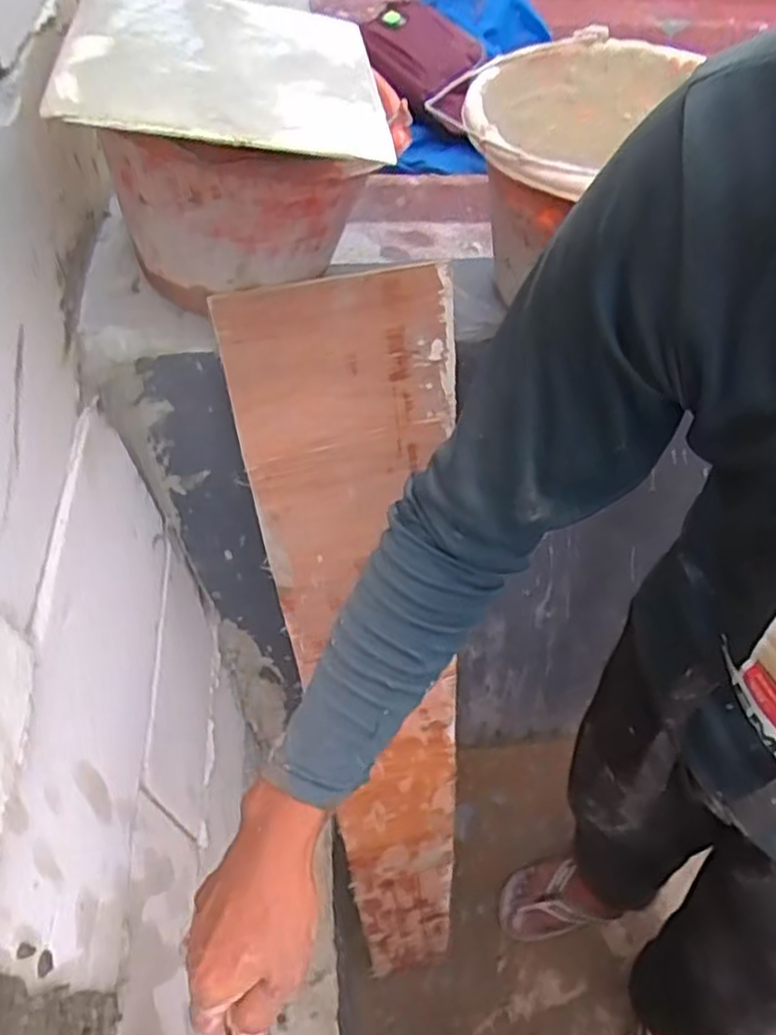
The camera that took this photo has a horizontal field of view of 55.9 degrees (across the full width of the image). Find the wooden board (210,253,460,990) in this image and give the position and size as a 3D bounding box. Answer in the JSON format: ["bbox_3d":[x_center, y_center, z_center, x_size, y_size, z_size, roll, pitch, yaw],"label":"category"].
[{"bbox_3d":[-0.001,0.242,0.851,0.184,1.046,0.015,-10,33,-7],"label":"wooden board"}]

